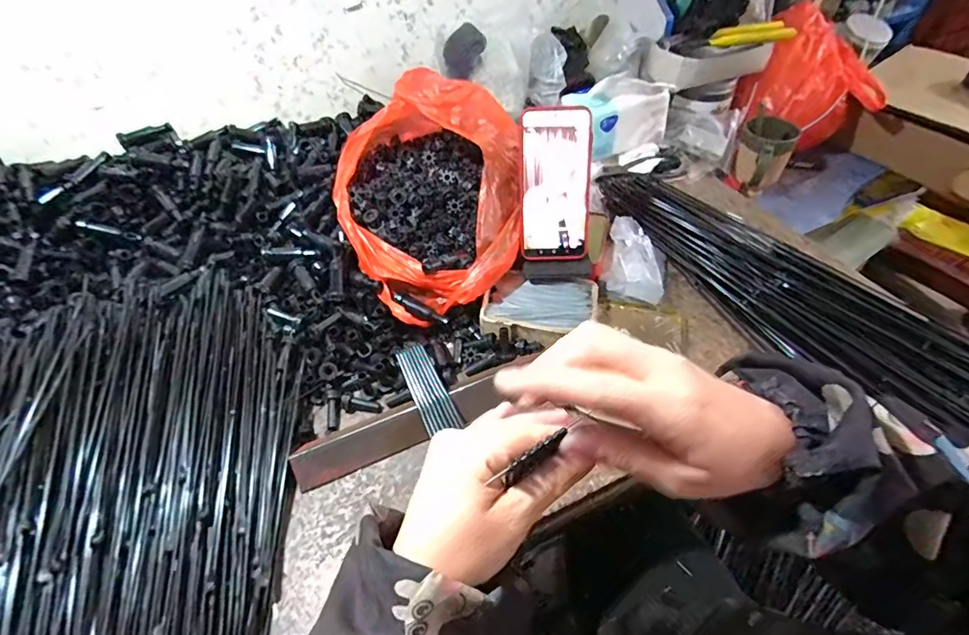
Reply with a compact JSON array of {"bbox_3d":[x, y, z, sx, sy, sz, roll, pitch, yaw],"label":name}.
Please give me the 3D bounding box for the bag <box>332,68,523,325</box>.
[{"bbox_3d":[-0.067,-0.157,0.564,0.210,0.154,0.266,-20,52,-15],"label":"bag"}]

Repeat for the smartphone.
[{"bbox_3d":[0.081,-0.148,0.529,0.081,0.163,0.009,-2,18,3],"label":"smartphone"}]

